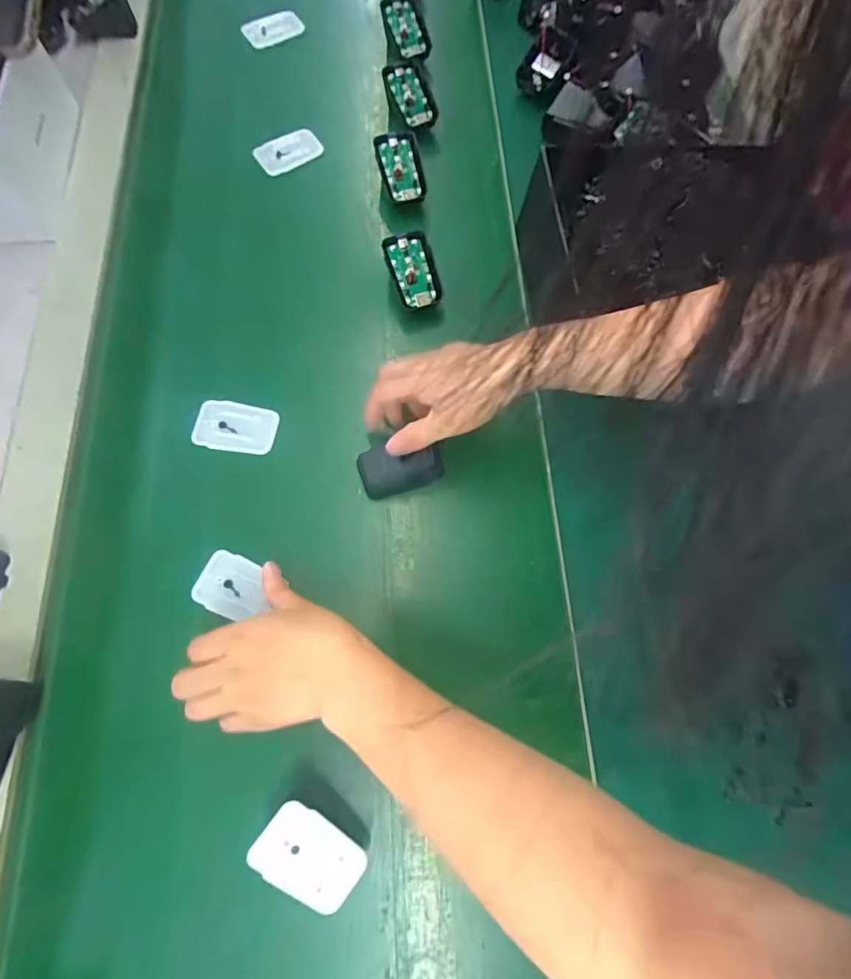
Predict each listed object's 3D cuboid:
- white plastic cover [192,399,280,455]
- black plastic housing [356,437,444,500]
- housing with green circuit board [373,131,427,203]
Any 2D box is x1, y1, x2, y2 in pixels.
[{"bbox_3d":[-0.166,-0.055,0.433,0.069,0.005,0.044,9,73,1],"label":"white plastic cover"},{"bbox_3d":[-0.022,-0.021,0.414,0.067,0.026,0.041,-13,73,-6],"label":"black plastic housing"},{"bbox_3d":[-0.026,-0.328,0.507,0.043,0.015,0.069,-11,94,-6],"label":"housing with green circuit board"}]

